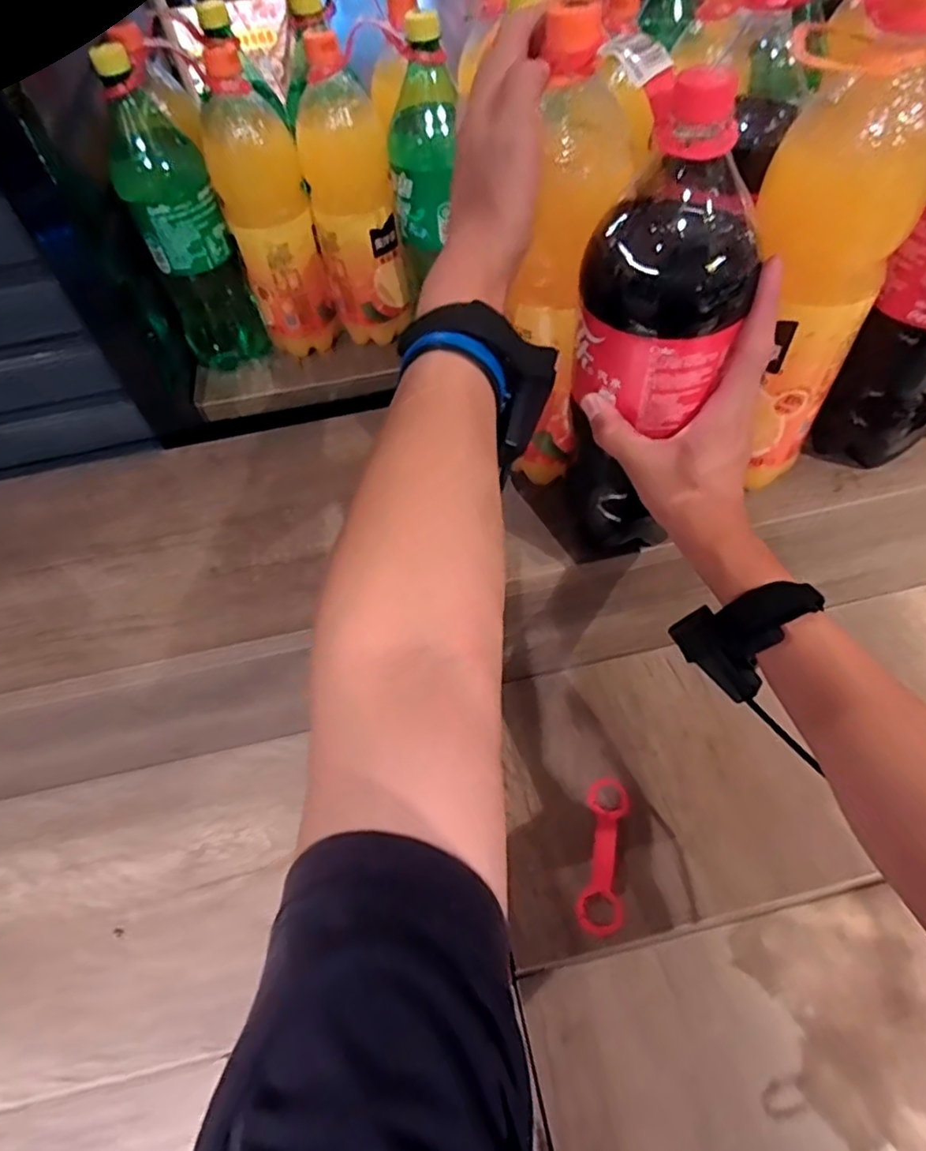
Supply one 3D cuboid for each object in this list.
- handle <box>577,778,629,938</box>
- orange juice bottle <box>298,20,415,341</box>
[{"bbox_3d":[0.134,0.262,0.579,0.038,0.009,0.137,8,58,9],"label":"handle"},{"bbox_3d":[-0.112,-0.378,0.632,0.084,0.265,0.078,-13,54,-4],"label":"orange juice bottle"}]

